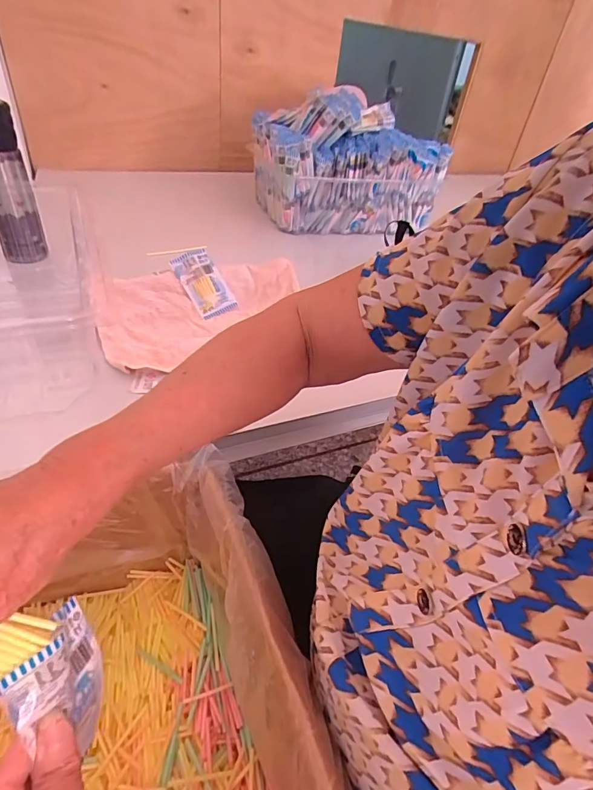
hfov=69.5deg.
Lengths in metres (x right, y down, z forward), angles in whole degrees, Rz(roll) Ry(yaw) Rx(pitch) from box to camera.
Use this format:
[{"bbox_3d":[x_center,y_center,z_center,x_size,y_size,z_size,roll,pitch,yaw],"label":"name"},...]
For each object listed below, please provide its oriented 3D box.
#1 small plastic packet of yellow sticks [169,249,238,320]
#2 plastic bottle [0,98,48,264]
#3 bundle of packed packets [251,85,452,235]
[{"bbox_3d":[-0.141,-0.171,0.658,0.062,0.103,0.010,-33,7,-25],"label":"small plastic packet of yellow sticks"},{"bbox_3d":[-0.466,-0.335,0.690,0.073,0.234,0.074,-19,44,-24],"label":"plastic bottle"},{"bbox_3d":[0.118,-0.538,0.998,0.383,0.244,0.234,-8,41,-13],"label":"bundle of packed packets"}]

